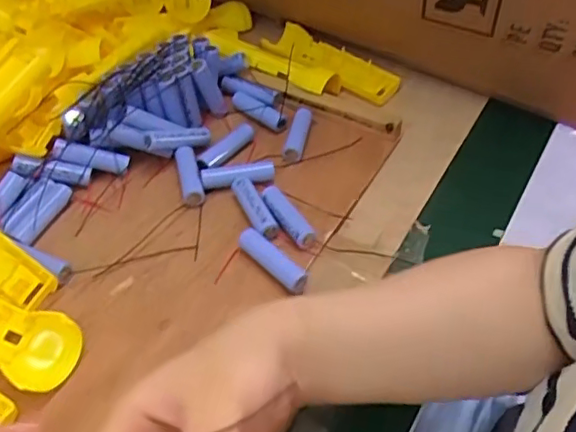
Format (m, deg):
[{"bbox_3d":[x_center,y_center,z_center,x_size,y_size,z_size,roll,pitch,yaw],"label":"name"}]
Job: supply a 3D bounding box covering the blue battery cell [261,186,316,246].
[{"bbox_3d":[-0.003,0.000,0.497,0.015,0.018,0.067,-27,51,-22],"label":"blue battery cell"}]

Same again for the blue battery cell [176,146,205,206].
[{"bbox_3d":[-0.089,-0.036,0.532,0.017,0.017,0.068,-12,47,-9],"label":"blue battery cell"}]

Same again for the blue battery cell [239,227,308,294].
[{"bbox_3d":[-0.012,0.035,0.462,0.016,0.020,0.068,-34,54,-27],"label":"blue battery cell"}]

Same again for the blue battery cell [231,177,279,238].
[{"bbox_3d":[-0.029,-0.009,0.499,0.017,0.016,0.066,-21,49,-17],"label":"blue battery cell"}]

